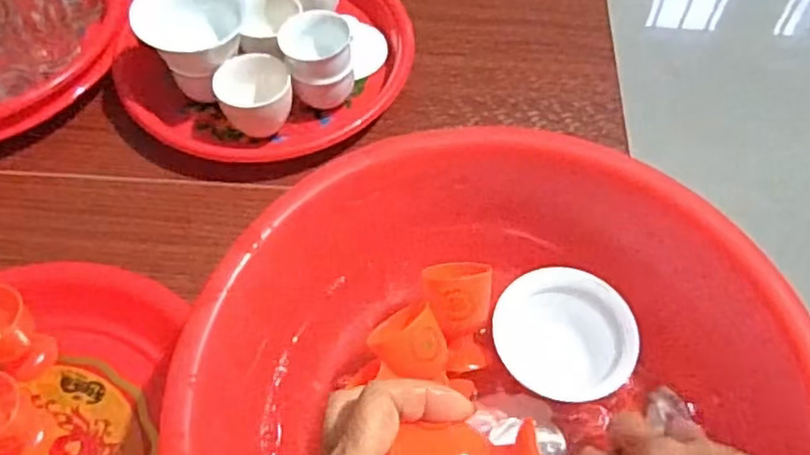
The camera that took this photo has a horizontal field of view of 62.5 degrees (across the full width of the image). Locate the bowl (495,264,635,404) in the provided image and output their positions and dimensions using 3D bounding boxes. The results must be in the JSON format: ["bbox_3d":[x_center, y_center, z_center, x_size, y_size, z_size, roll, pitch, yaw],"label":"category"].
[{"bbox_3d":[0.094,0.062,0.397,0.082,0.019,0.076,0,58,0],"label":"bowl"}]

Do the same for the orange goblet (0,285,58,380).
[{"bbox_3d":[-0.244,0.066,0.410,0.038,0.056,0.039,0,58,0],"label":"orange goblet"}]

